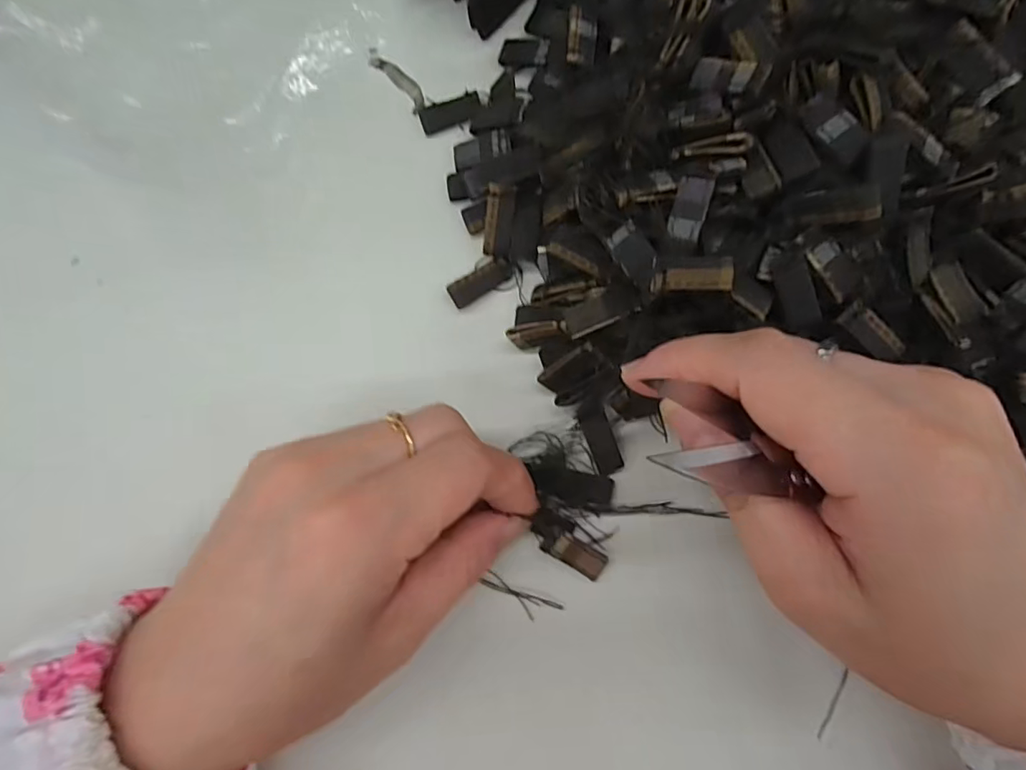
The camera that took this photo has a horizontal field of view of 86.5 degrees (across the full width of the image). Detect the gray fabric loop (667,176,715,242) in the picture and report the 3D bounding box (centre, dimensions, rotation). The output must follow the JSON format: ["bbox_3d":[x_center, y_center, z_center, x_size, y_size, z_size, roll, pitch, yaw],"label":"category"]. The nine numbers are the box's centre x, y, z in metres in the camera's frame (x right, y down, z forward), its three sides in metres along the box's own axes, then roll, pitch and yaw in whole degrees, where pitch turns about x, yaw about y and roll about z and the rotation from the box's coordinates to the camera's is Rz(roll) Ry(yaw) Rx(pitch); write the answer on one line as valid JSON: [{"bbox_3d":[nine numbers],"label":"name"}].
[{"bbox_3d":[0.053,-0.052,0.162,0.009,0.004,0.018,16,97,16],"label":"gray fabric loop"}]

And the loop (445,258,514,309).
[{"bbox_3d":[-0.012,-0.037,0.197,0.024,0.004,0.008,-34,81,3],"label":"loop"}]

